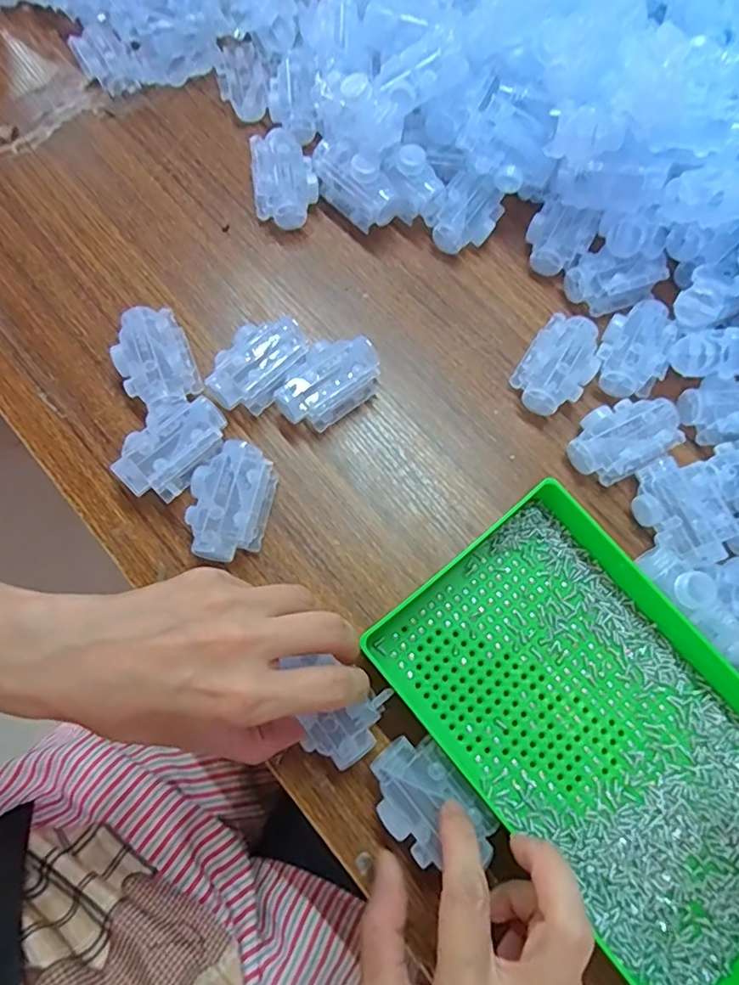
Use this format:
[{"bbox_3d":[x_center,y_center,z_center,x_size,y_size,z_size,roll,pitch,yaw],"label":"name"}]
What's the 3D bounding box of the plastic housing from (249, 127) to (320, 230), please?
[{"bbox_3d":[-0.063,-0.235,0.406,0.045,0.028,0.070,-6,73,-5],"label":"plastic housing"}]

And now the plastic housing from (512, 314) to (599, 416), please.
[{"bbox_3d":[0.128,-0.087,0.368,0.044,0.024,0.070,36,74,7],"label":"plastic housing"}]

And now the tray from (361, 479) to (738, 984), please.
[{"bbox_3d":[0.130,0.125,0.293,0.153,0.027,0.239,-39,79,-8],"label":"tray"}]

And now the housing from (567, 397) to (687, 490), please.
[{"bbox_3d":[0.166,-0.037,0.355,0.072,0.025,0.045,-30,77,-12],"label":"housing"}]

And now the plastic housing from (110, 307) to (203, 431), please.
[{"bbox_3d":[-0.134,-0.078,0.347,0.045,0.025,0.079,-22,75,-10],"label":"plastic housing"}]

